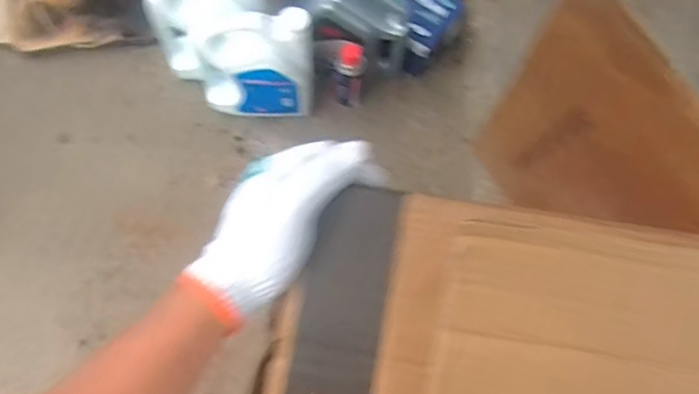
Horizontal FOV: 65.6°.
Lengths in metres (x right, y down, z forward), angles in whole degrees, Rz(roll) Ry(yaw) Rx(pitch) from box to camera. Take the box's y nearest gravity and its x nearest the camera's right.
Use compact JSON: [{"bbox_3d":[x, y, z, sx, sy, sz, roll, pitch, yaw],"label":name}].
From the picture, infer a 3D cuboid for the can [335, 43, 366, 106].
[{"bbox_3d":[0.000,-0.255,1.174,0.061,0.195,0.056,0,73,-1],"label":"can"}]

